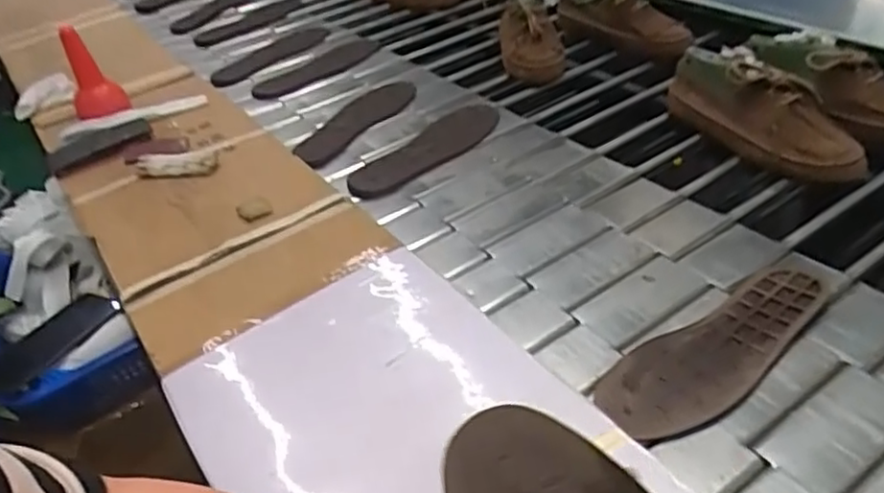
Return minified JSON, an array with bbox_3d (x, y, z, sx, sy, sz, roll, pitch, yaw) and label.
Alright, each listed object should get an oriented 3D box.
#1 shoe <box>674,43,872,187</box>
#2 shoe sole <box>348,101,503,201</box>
[{"bbox_3d":[0.379,-0.169,0.794,0.088,0.093,0.253,-28,44,-26],"label":"shoe"},{"bbox_3d":[-0.019,-0.131,0.888,0.256,0.013,0.080,-32,46,-30],"label":"shoe sole"}]

